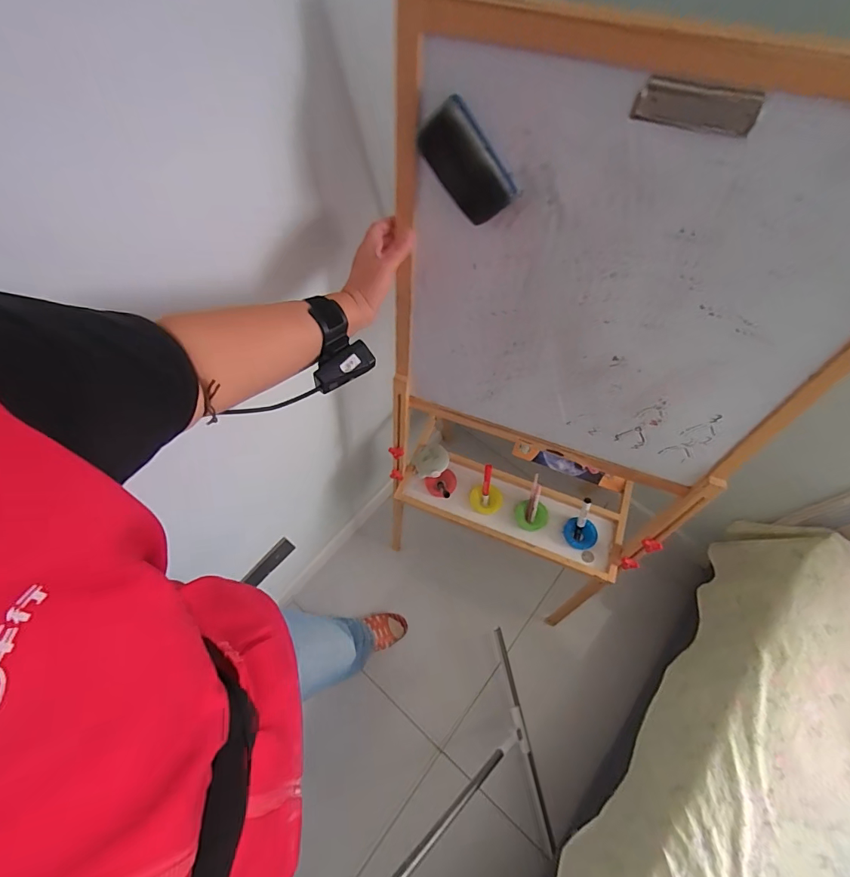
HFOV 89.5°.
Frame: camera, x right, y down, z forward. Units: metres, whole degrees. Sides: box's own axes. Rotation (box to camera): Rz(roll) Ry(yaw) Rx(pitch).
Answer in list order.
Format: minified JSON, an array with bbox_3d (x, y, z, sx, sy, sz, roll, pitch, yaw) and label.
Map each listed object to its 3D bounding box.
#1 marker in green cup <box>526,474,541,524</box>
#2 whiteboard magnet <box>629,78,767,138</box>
[{"bbox_3d":[0.236,0.129,0.922,0.020,0.016,0.107,9,100,4],"label":"marker in green cup"},{"bbox_3d":[0.227,-0.279,0.360,0.095,0.030,0.014,18,64,8],"label":"whiteboard magnet"}]

